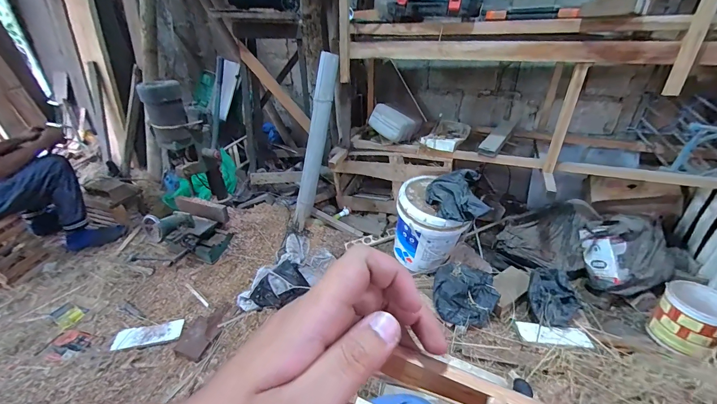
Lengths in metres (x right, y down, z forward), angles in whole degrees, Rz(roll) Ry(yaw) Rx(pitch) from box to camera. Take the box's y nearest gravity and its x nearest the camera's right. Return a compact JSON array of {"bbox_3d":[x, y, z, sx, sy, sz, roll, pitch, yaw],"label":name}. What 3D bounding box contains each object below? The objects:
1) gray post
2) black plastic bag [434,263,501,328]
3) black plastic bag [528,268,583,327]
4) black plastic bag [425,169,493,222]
[{"bbox_3d":[-0.195,-0.249,1.418,0.075,0.776,0.072,25,19,38],"label":"gray post"},{"bbox_3d":[0.408,0.352,1.204,0.235,0.121,0.189,3,31,8],"label":"black plastic bag"},{"bbox_3d":[0.720,0.351,1.168,0.168,0.097,0.210,18,36,31],"label":"black plastic bag"},{"bbox_3d":[0.371,-0.031,1.186,0.160,0.129,0.222,-10,31,-13],"label":"black plastic bag"}]

